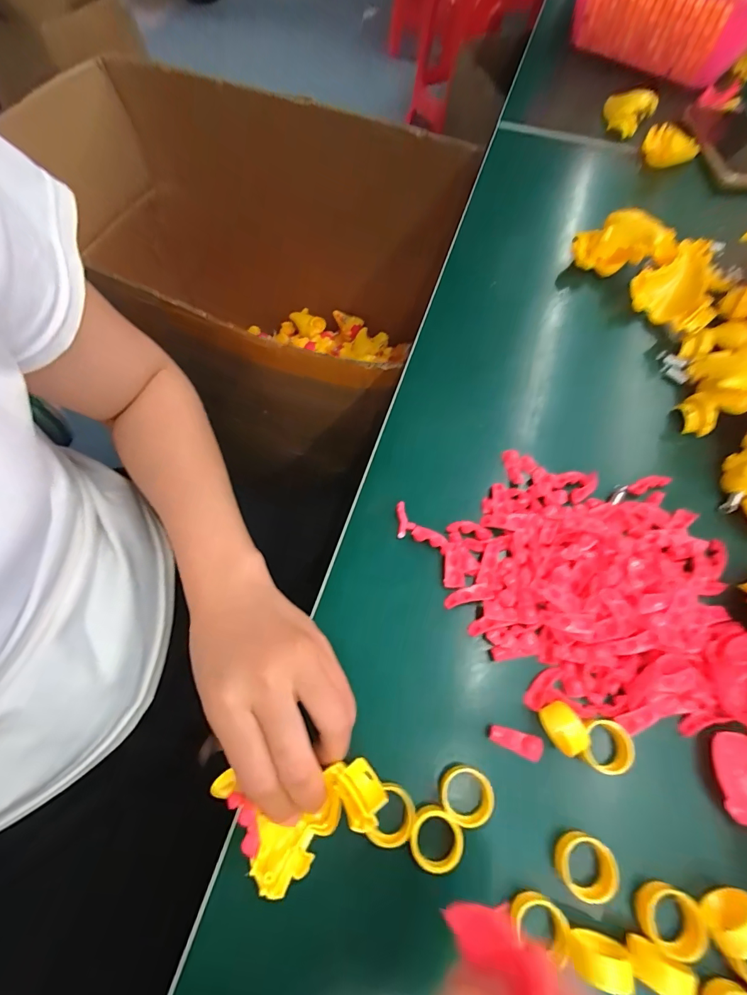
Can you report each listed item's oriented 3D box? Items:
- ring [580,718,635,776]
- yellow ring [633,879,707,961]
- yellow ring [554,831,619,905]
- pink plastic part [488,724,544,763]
[{"bbox_3d":[0.126,0.135,0.224,0.025,0.010,0.026,1,66,-2],"label":"ring"},{"bbox_3d":[0.143,0.203,0.198,0.027,0.010,0.026,1,66,-2],"label":"yellow ring"},{"bbox_3d":[0.106,0.184,0.205,0.027,0.008,0.025,1,66,-2],"label":"yellow ring"},{"bbox_3d":[0.080,0.136,0.230,0.030,0.004,0.012,19,67,6],"label":"pink plastic part"}]

